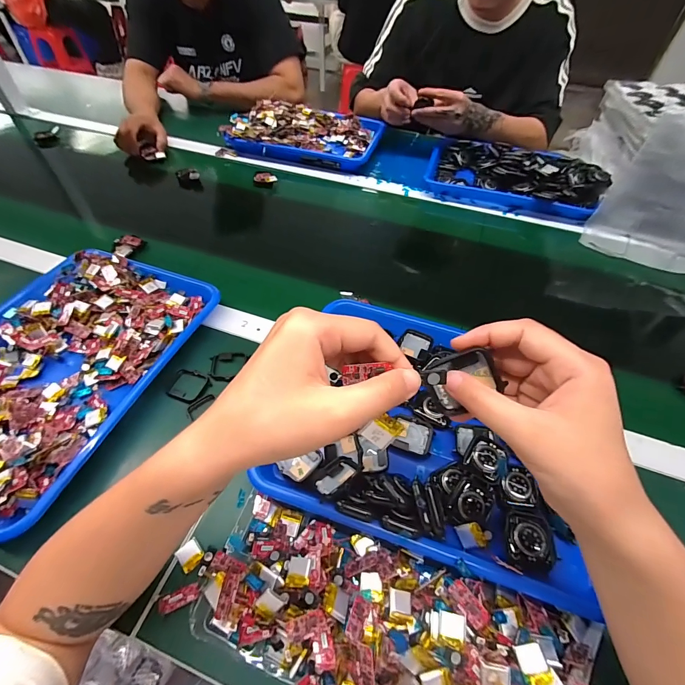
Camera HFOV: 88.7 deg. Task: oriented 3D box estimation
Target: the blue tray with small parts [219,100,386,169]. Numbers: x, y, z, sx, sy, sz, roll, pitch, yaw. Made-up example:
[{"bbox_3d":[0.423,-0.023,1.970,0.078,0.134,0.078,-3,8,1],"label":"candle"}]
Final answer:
[{"bbox_3d":[-0.087,-0.469,0.782,0.336,0.050,0.210,12,52,7],"label":"blue tray with small parts"}]

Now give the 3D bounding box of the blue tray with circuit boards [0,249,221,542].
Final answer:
[{"bbox_3d":[-0.326,0.018,0.402,0.250,0.041,0.326,17,53,11],"label":"blue tray with circuit boards"}]

